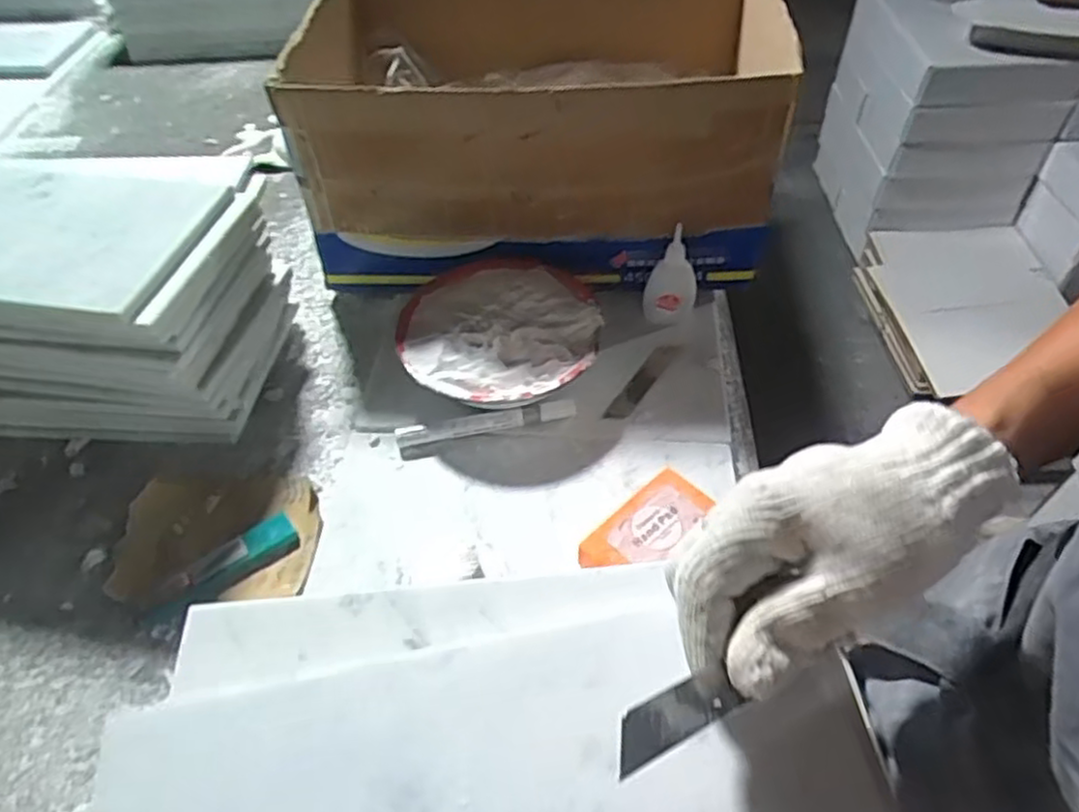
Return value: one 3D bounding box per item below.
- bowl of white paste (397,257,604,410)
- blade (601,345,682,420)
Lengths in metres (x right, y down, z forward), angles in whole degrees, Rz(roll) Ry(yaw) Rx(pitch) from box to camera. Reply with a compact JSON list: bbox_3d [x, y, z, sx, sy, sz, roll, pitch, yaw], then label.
[{"bbox_3d":[-0.031,-0.059,0.622,0.160,0.056,0.164,-1,51,2],"label":"bowl of white paste"},{"bbox_3d":[0.090,-0.023,0.623,0.019,0.005,0.102,27,57,25],"label":"blade"}]

